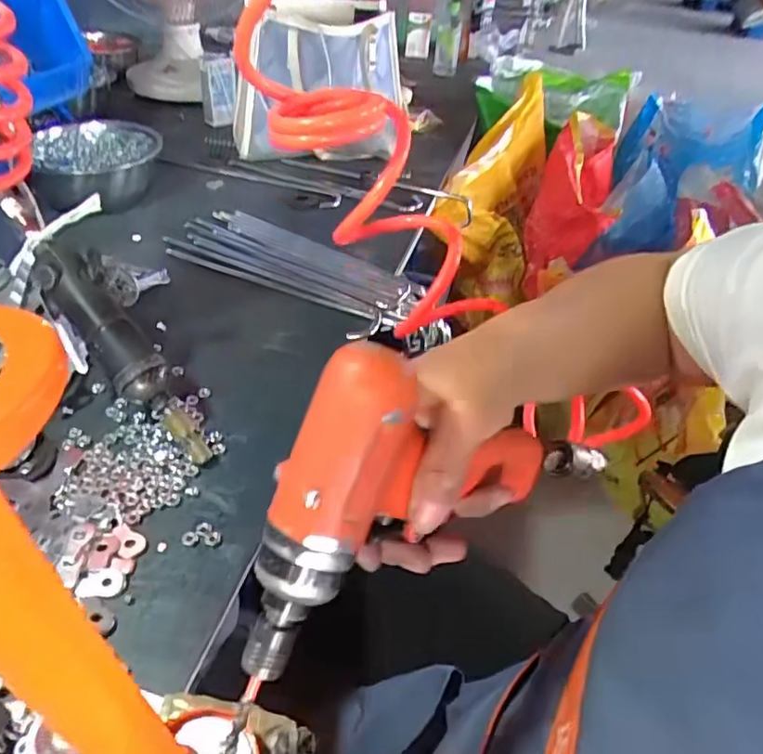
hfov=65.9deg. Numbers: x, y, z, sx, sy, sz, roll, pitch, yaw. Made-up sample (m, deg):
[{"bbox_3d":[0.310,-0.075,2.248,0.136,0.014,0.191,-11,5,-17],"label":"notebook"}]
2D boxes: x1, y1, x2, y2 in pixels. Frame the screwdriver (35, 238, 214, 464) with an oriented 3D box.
[{"bbox_3d":[-0.201,-0.018,0.456,0.209,0.034,0.038,52,50,0],"label":"screwdriver"}]

